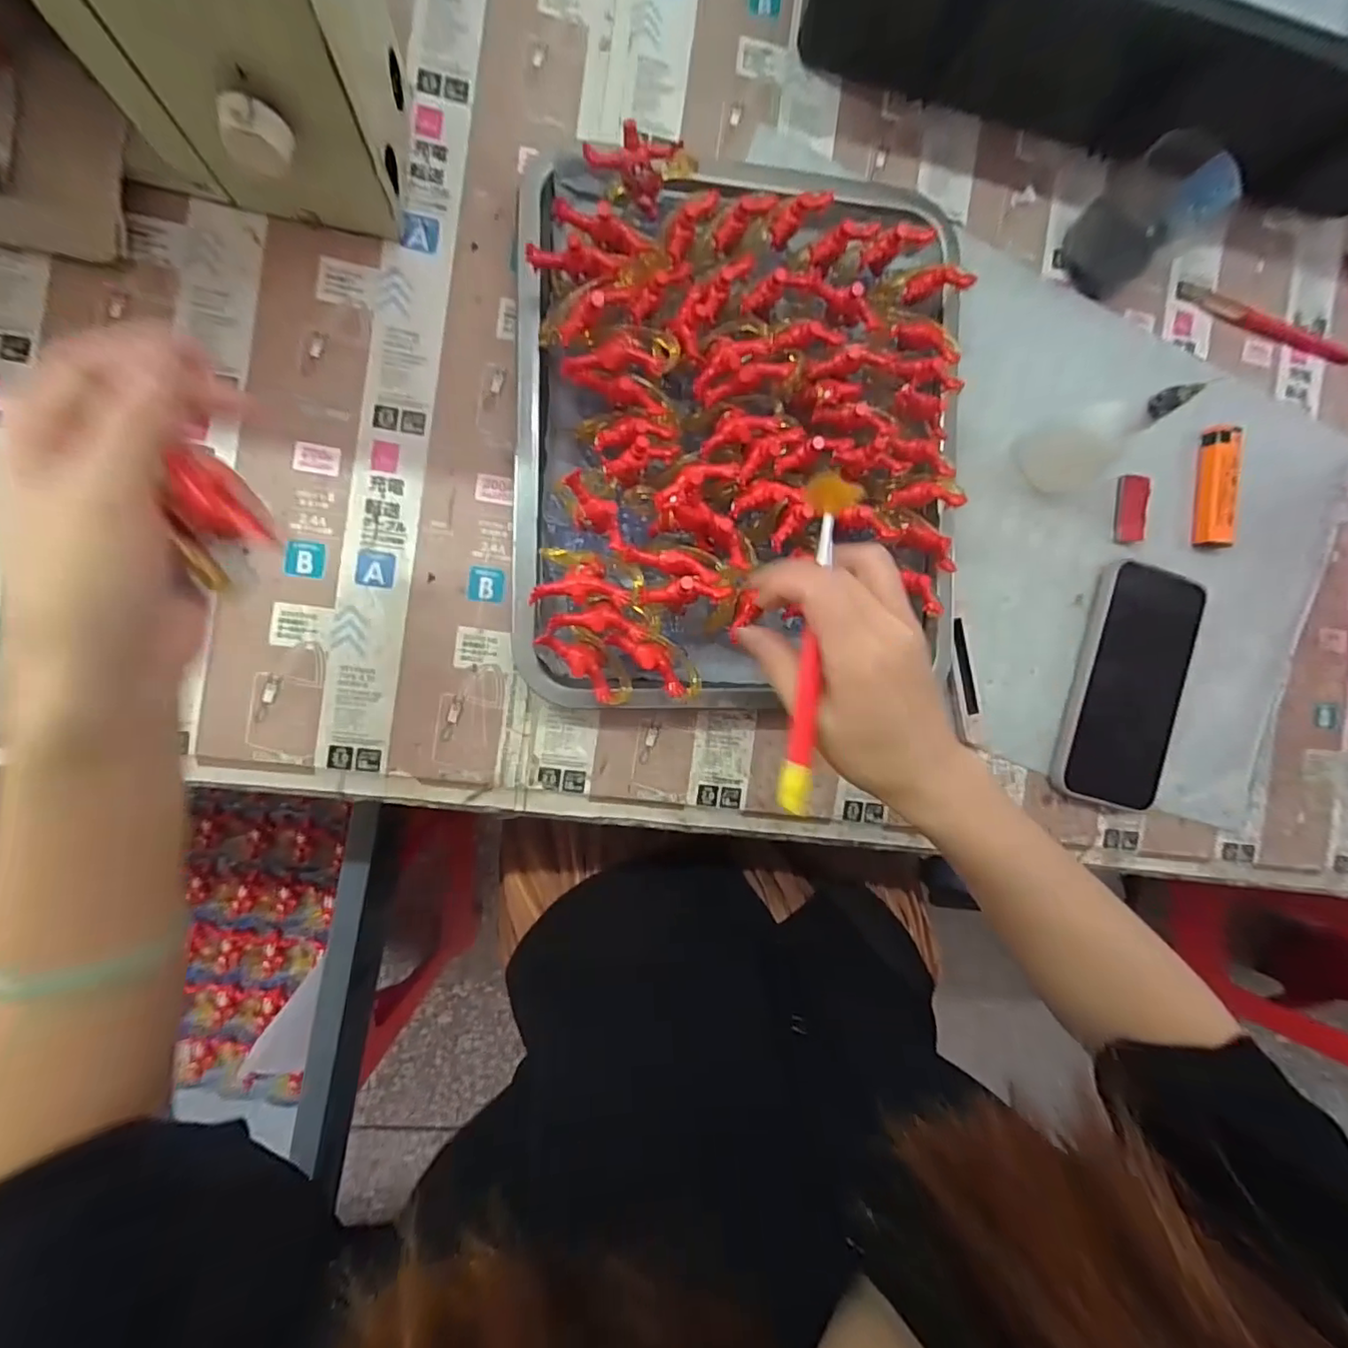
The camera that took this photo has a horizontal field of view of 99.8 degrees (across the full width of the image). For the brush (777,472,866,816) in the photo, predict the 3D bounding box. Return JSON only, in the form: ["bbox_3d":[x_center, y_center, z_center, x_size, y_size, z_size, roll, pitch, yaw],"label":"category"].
[{"bbox_3d":[0.061,-0.011,0.243,0.019,0.011,0.144,5,94,-9],"label":"brush"}]

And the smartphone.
[{"bbox_3d":[0.311,0.008,0.385,0.084,0.012,0.160,13,89,-9],"label":"smartphone"}]

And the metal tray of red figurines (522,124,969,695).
[{"bbox_3d":[0.044,-0.132,0.325,0.258,0.055,0.299,1,91,-9],"label":"metal tray of red figurines"}]

